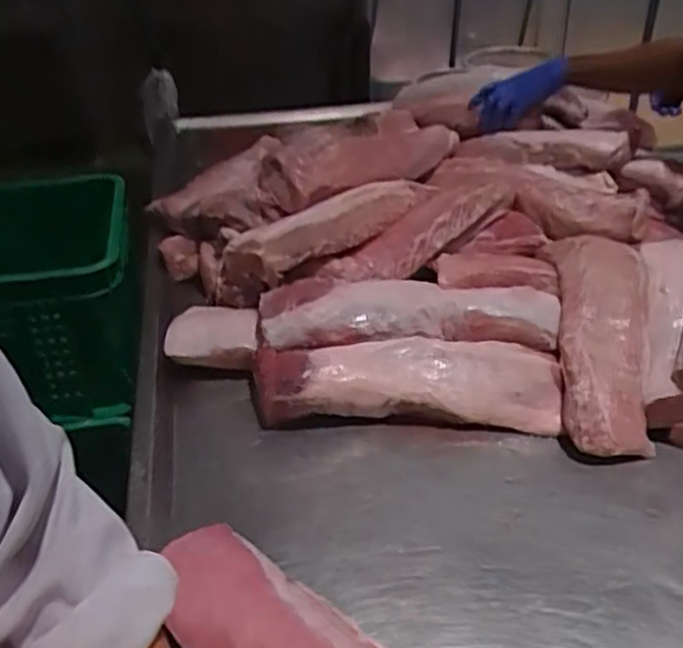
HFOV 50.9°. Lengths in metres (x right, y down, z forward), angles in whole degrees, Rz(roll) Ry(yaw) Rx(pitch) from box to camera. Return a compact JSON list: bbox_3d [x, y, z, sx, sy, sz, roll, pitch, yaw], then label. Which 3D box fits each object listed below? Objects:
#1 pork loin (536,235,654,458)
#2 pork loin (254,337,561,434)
[{"bbox_3d":[0.357,0.011,1.000,0.128,0.070,0.374,4,57,8],"label":"pork loin"},{"bbox_3d":[0.086,0.082,0.981,0.407,0.084,0.112,0,33,2],"label":"pork loin"}]

